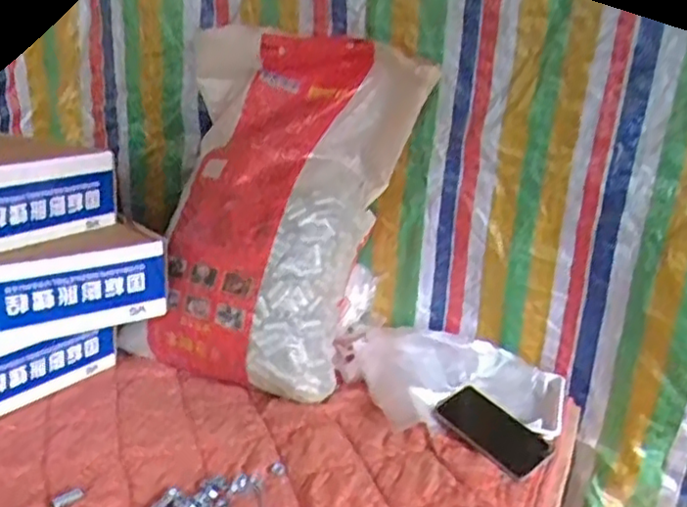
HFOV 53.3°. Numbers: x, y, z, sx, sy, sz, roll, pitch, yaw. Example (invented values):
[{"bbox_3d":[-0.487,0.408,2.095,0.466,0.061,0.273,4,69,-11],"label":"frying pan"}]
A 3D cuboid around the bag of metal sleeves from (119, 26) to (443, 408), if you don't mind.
[{"bbox_3d":[-0.099,-0.058,0.979,0.370,0.467,0.178,10,19,15],"label":"bag of metal sleeves"}]

